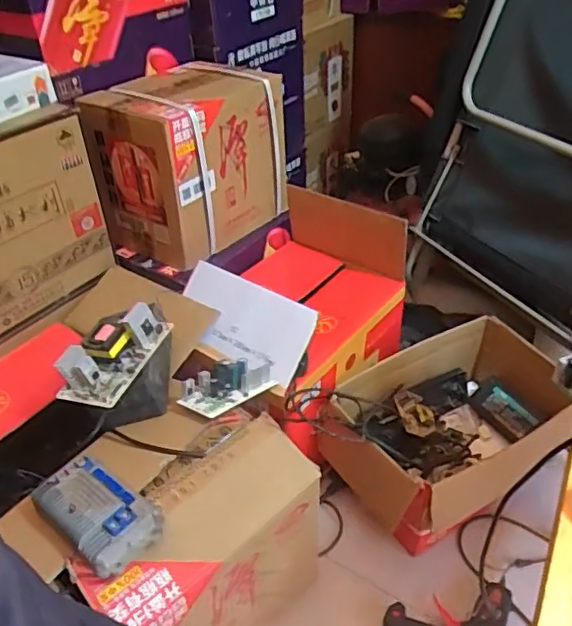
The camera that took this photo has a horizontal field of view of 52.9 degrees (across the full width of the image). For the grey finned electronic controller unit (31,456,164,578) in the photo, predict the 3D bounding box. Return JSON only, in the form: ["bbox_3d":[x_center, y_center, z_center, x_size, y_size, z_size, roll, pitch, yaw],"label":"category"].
[{"bbox_3d":[-0.225,0.237,0.683,0.155,0.053,0.091,26,46,31],"label":"grey finned electronic controller unit"}]

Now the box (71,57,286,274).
[{"bbox_3d":[-0.174,-0.292,1.123,0.202,0.302,0.361,27,47,32],"label":"box"}]

